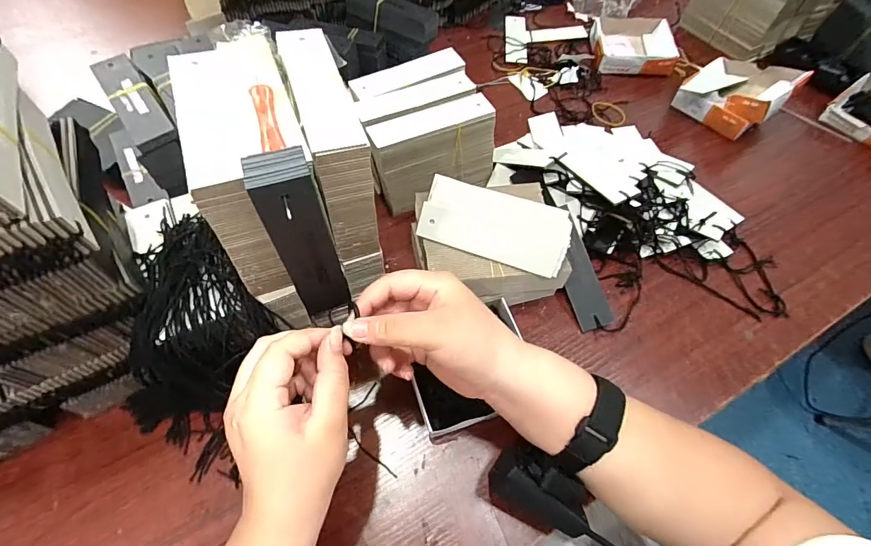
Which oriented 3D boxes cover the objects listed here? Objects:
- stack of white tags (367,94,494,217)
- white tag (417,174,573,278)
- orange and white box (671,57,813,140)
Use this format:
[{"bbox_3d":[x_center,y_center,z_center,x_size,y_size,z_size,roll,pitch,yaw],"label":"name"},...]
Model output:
[{"bbox_3d":[-0.002,-0.122,0.463,0.134,0.113,0.046,-19,61,-12],"label":"stack of white tags"},{"bbox_3d":[0.054,-0.045,0.381,0.129,0.011,0.060,18,81,8],"label":"white tag"},{"bbox_3d":[0.418,-0.251,0.588,0.138,0.058,0.116,-38,66,-21],"label":"orange and white box"}]

